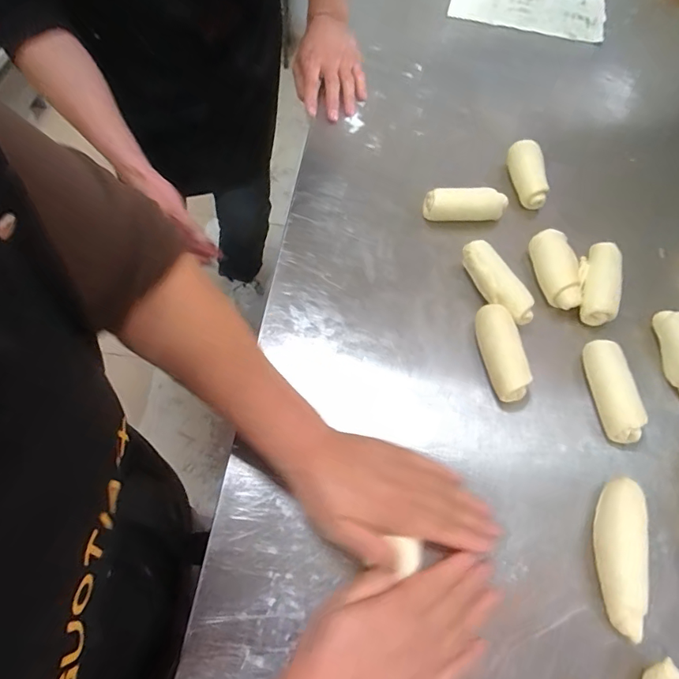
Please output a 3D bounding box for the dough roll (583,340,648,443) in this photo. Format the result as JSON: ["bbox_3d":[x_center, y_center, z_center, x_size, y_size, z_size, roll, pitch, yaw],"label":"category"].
[{"bbox_3d":[0.248,0.048,0.434,0.030,0.029,0.091,-2,60,-5],"label":"dough roll"}]

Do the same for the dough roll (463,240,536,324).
[{"bbox_3d":[0.163,-0.055,0.498,0.034,0.038,0.098,-18,62,-14],"label":"dough roll"}]

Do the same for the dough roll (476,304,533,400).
[{"bbox_3d":[0.152,0.012,0.450,0.035,0.031,0.096,1,60,-3],"label":"dough roll"}]

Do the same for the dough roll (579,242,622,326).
[{"bbox_3d":[0.271,-0.057,0.495,0.030,0.036,0.091,20,61,8],"label":"dough roll"}]

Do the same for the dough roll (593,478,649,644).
[{"bbox_3d":[0.213,0.162,0.362,0.032,0.025,0.109,13,60,4],"label":"dough roll"}]

